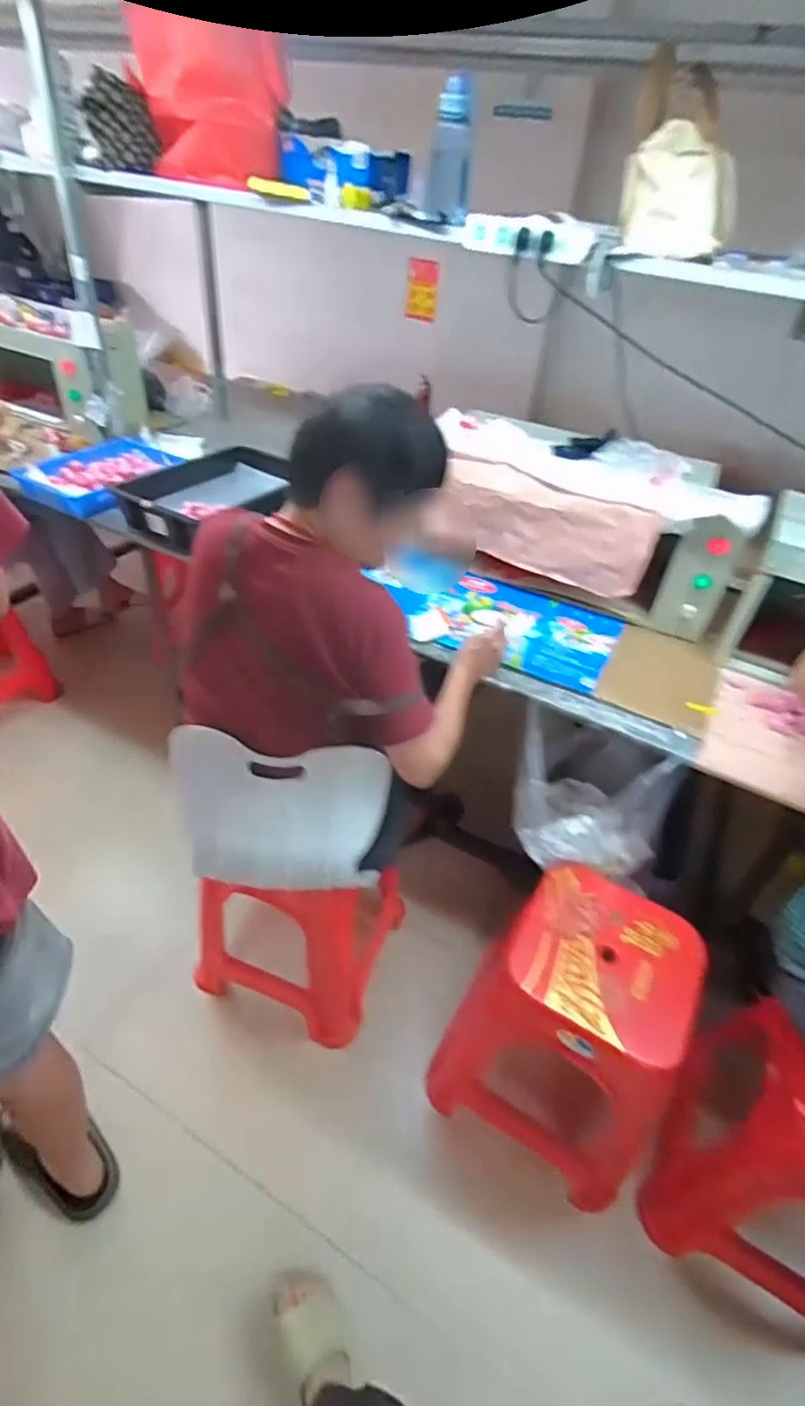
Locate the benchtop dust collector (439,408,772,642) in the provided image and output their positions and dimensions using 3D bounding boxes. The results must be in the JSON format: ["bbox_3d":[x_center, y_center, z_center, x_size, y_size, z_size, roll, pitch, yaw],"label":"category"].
[{"bbox_3d":[0.405,-0.410,1.389,0.683,0.283,0.281,15,42,11],"label":"benchtop dust collector"}]

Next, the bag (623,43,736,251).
[{"bbox_3d":[0.499,-0.948,1.085,0.199,0.253,0.171,16,42,11],"label":"bag"}]

